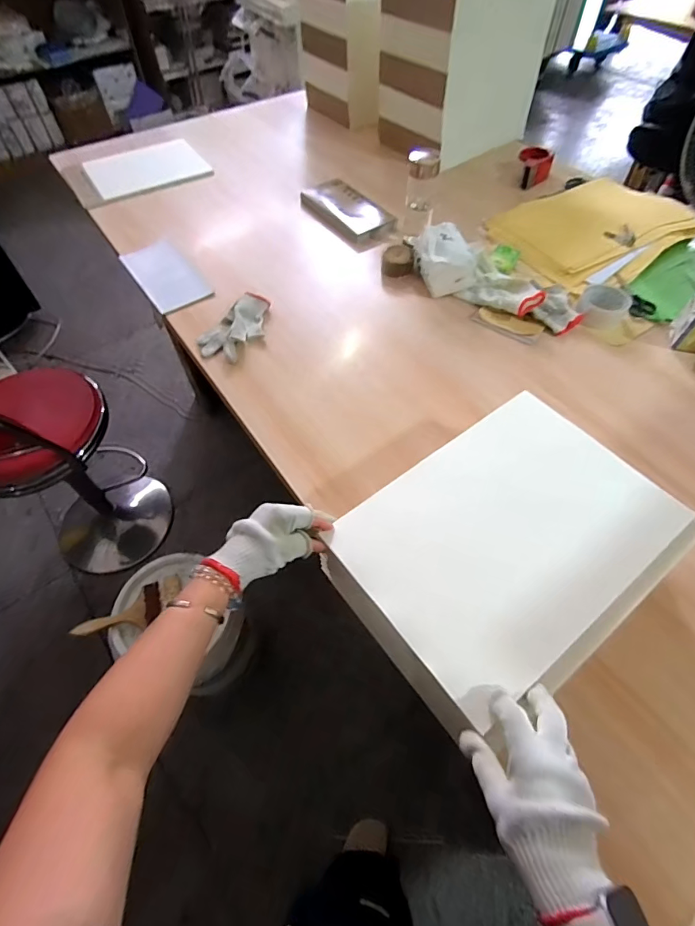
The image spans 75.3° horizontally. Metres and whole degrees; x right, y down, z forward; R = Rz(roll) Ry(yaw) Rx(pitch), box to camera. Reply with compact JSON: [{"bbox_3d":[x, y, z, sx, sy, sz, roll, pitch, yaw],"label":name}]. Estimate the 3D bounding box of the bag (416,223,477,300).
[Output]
[{"bbox_3d":[0.204,-0.424,0.942,0.102,0.085,0.137,-14,58,-8],"label":"bag"}]

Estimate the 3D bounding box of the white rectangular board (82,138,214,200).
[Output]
[{"bbox_3d":[-0.587,-0.866,1.322,0.327,0.014,0.237,-31,66,-21],"label":"white rectangular board"}]

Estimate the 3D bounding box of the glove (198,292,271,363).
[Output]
[{"bbox_3d":[-0.216,-0.275,0.897,0.090,0.027,0.177,25,60,16],"label":"glove"}]

